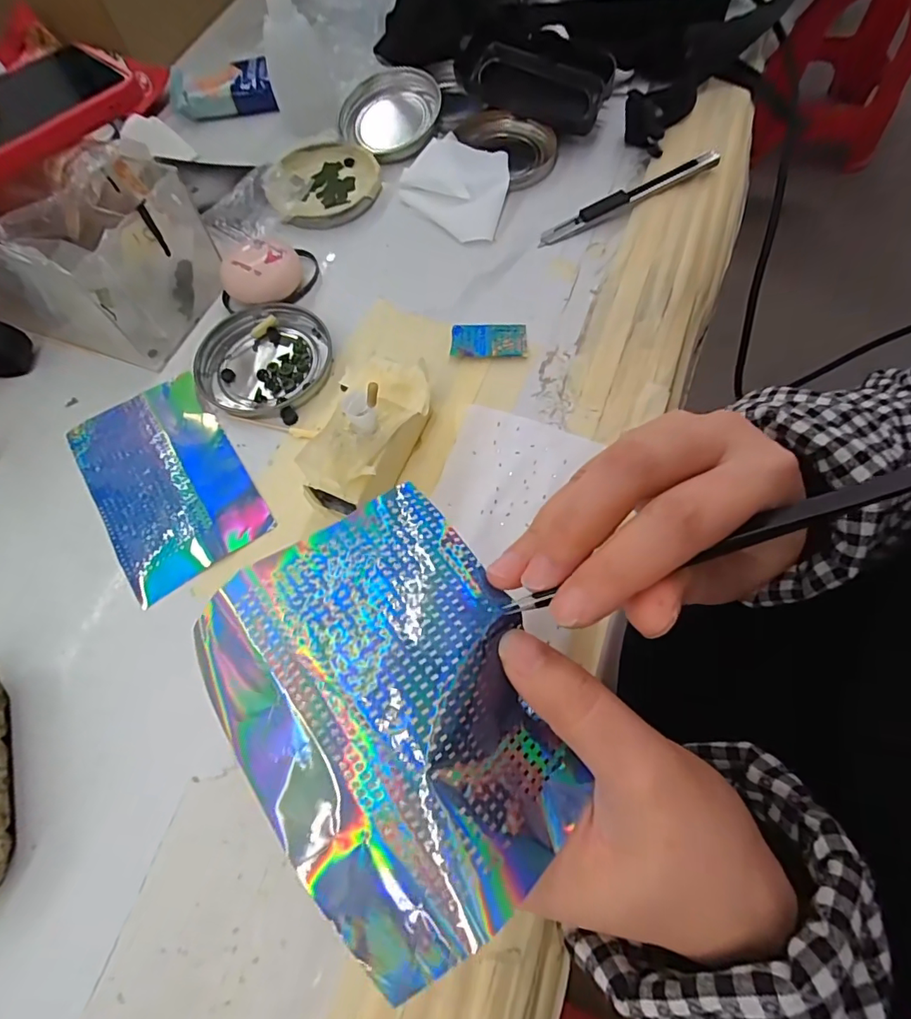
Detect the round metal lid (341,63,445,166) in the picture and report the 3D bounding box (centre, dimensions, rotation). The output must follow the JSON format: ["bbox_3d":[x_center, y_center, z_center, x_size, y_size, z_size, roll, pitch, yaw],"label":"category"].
[{"bbox_3d":[-0.051,-0.298,0.380,0.071,0.017,0.079,15,68,9],"label":"round metal lid"}]

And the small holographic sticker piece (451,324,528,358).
[{"bbox_3d":[0.020,-0.102,0.302,0.044,0.004,0.025,1,66,3],"label":"small holographic sticker piece"}]

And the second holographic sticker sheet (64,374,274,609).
[{"bbox_3d":[-0.158,-0.017,0.276,0.075,0.004,0.122,-33,69,-11],"label":"second holographic sticker sheet"}]

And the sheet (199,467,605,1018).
[{"bbox_3d":[-0.019,0.062,0.158,0.093,0.024,0.121,-33,69,-11],"label":"sheet"}]

